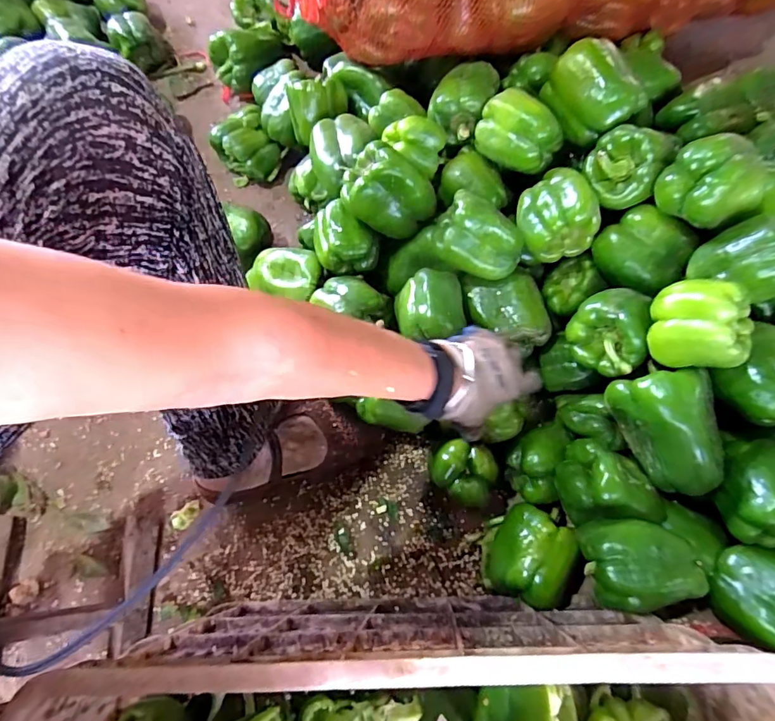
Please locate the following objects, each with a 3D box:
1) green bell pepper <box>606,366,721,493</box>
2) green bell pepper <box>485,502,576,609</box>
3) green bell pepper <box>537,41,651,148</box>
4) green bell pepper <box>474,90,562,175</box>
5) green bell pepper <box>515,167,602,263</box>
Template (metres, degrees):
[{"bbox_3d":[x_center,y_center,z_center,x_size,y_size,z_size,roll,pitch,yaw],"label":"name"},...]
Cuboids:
[{"bbox_3d":[0.273,0.073,0.480,0.077,0.068,0.110,-5,71,-3],"label":"green bell pepper"},{"bbox_3d":[0.155,0.217,0.546,0.075,0.089,0.091,24,72,7],"label":"green bell pepper"},{"bbox_3d":[0.232,-0.297,0.541,0.079,0.063,0.097,-21,72,-8],"label":"green bell pepper"},{"bbox_3d":[0.147,-0.261,0.553,0.056,0.057,0.088,-40,76,-14],"label":"green bell pepper"},{"bbox_3d":[0.184,-0.167,0.542,0.071,0.064,0.087,-9,71,-4],"label":"green bell pepper"}]

